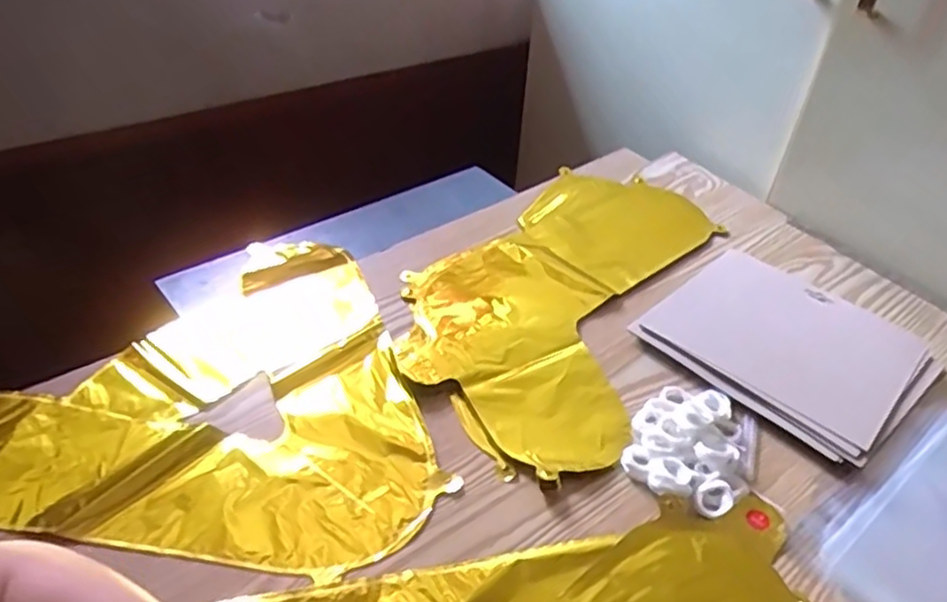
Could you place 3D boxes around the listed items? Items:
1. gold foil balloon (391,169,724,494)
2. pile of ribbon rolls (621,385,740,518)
[{"bbox_3d":[0.077,-0.019,0.663,0.219,0.012,0.415,20,42,19],"label":"gold foil balloon"},{"bbox_3d":[0.157,0.099,0.522,0.075,0.022,0.108,16,41,15],"label":"pile of ribbon rolls"}]

